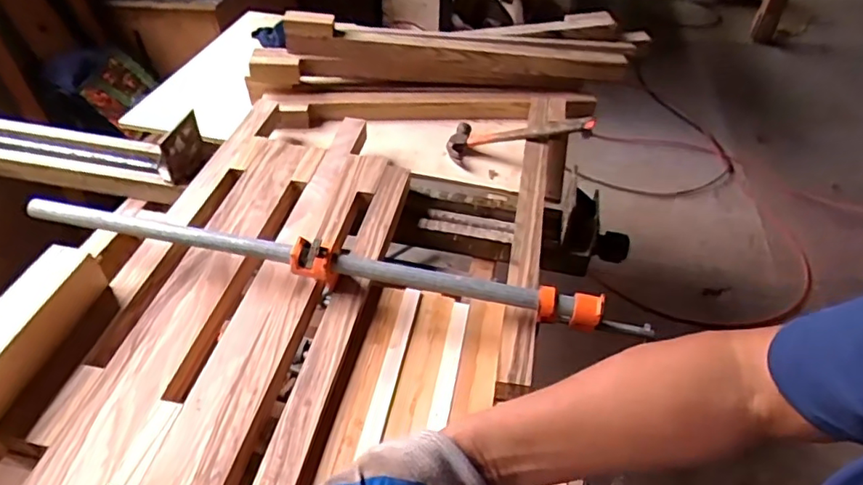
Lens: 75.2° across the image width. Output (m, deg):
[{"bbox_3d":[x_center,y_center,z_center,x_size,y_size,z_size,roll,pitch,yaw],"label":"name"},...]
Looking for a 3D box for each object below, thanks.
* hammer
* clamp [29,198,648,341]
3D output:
[{"bbox_3d":[0.172,-0.205,1.090,0.307,0.047,0.124,-2,38,34],"label":"hammer"},{"bbox_3d":[-0.151,0.039,0.766,0.844,0.090,0.053,9,45,7],"label":"clamp"}]

